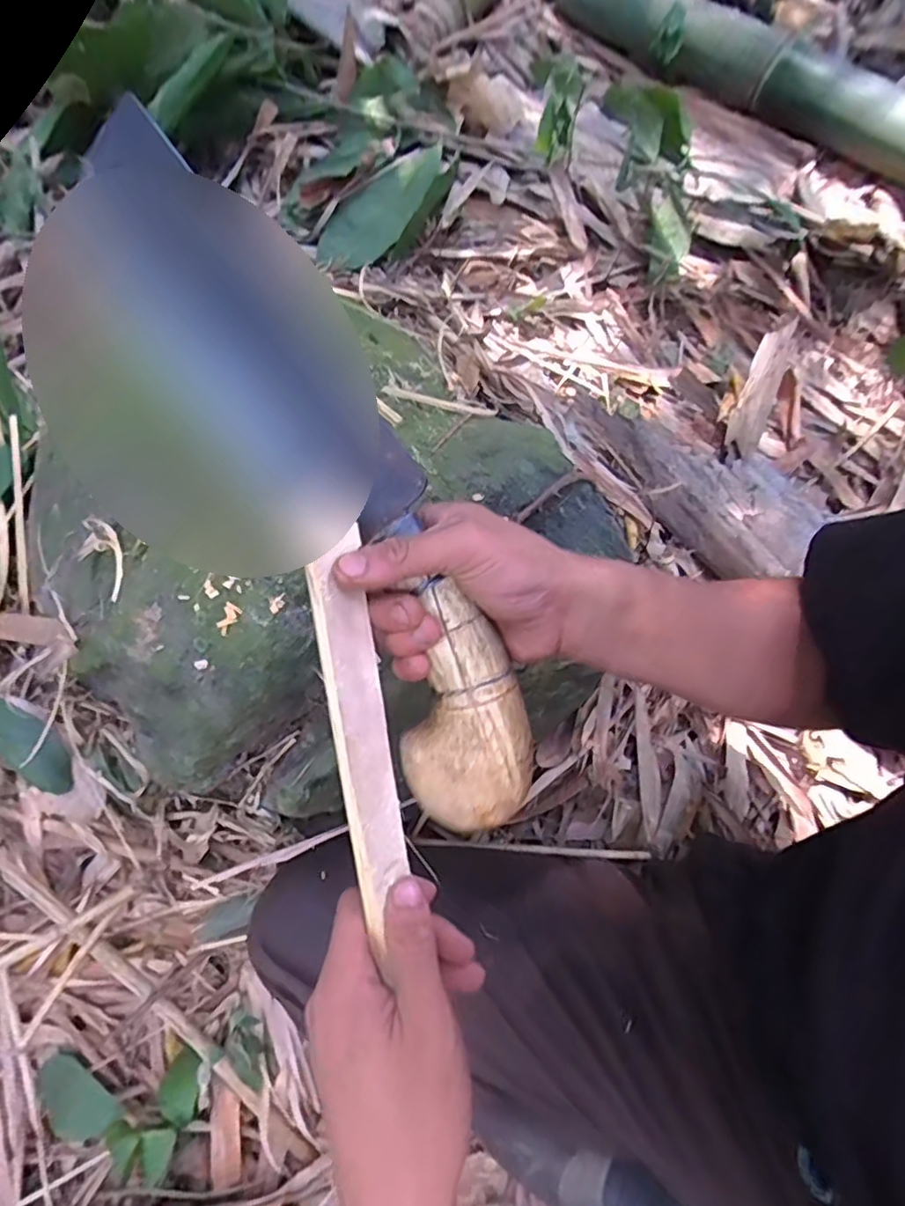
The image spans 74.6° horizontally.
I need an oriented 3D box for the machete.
[{"bbox_3d":[-0.063,-0.052,0.298,0.077,0.050,0.372,-33,97,-17],"label":"machete"}]

